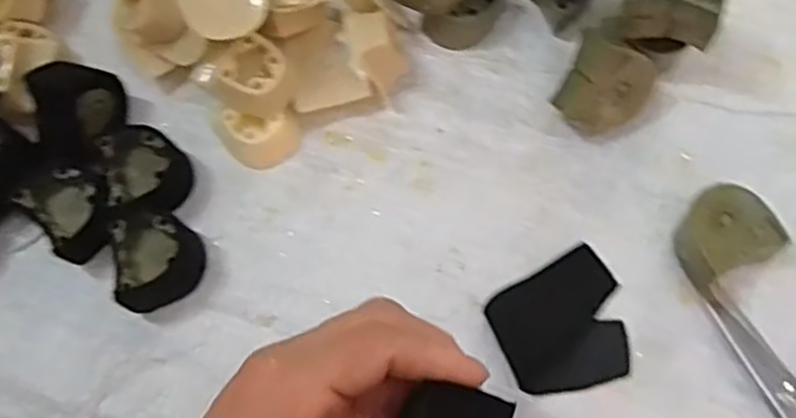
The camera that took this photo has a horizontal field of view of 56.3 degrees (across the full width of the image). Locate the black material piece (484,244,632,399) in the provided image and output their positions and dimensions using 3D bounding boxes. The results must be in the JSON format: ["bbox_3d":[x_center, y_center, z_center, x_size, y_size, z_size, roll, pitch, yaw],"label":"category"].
[{"bbox_3d":[0.083,0.059,0.376,0.066,0.010,0.064,-21,74,-4],"label":"black material piece"}]

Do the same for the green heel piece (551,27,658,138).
[{"bbox_3d":[0.110,-0.064,0.397,0.046,0.017,0.049,21,117,-17],"label":"green heel piece"}]

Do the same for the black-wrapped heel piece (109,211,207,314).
[{"bbox_3d":[-0.123,0.025,0.383,0.038,0.027,0.050,-12,74,-2],"label":"black-wrapped heel piece"}]

